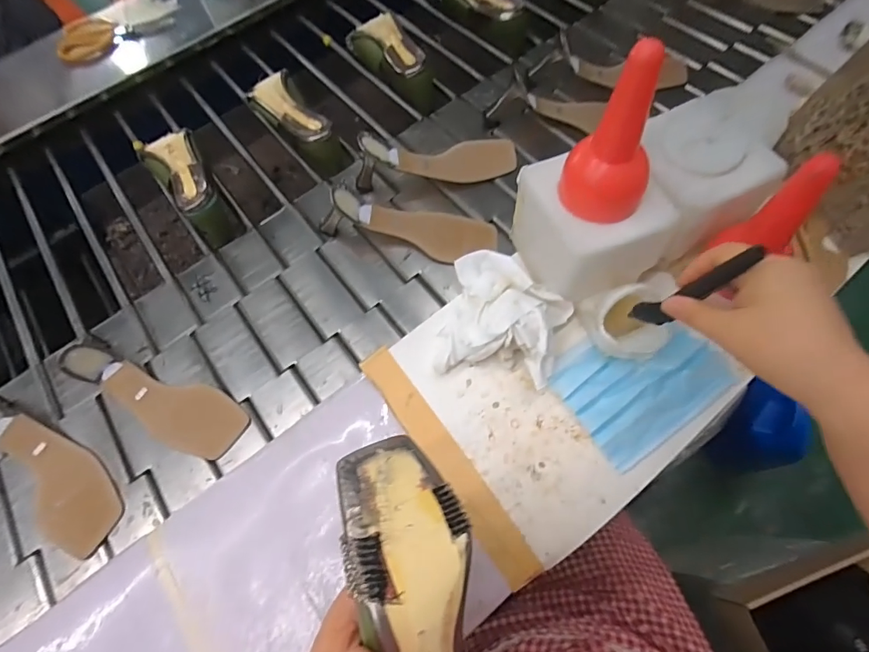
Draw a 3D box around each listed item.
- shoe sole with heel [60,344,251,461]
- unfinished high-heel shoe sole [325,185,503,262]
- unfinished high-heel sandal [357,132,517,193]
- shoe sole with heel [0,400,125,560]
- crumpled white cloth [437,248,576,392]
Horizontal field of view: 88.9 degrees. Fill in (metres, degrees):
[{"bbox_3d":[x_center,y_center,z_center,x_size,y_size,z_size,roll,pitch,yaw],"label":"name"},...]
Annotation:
[{"bbox_3d":[-0.312,0.086,0.493,0.200,0.052,0.075,18,66,11],"label":"shoe sole with heel"},{"bbox_3d":[-0.036,-0.128,0.568,0.234,0.068,0.067,5,64,5],"label":"unfinished high-heel shoe sole"},{"bbox_3d":[0.005,-0.229,0.626,0.223,0.079,0.074,-5,65,-12],"label":"unfinished high-heel sandal"},{"bbox_3d":[-0.426,0.155,0.478,0.216,0.051,0.079,40,74,5],"label":"shoe sole with heel"},{"bbox_3d":[0.070,-0.009,0.446,0.118,0.046,0.130,13,65,9],"label":"crumpled white cloth"}]

